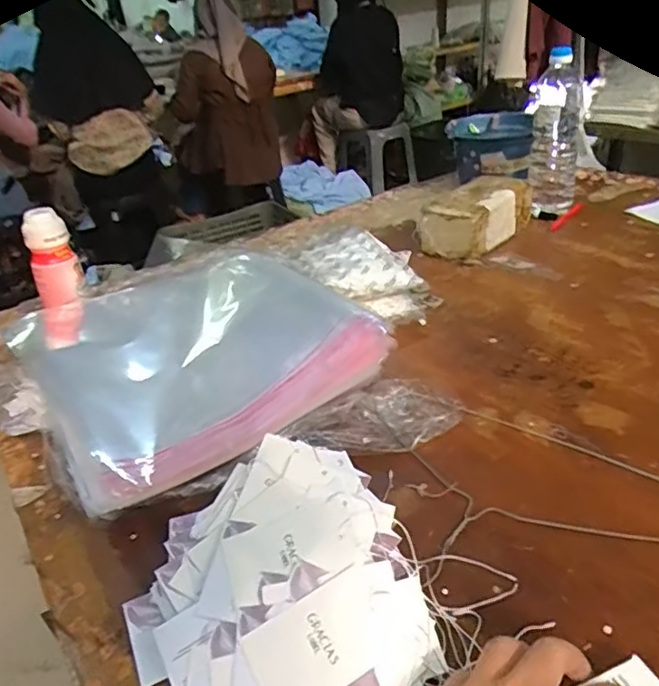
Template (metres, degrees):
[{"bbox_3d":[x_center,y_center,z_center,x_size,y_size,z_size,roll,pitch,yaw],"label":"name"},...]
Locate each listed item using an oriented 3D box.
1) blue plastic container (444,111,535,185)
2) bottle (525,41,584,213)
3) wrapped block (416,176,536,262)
[{"bbox_3d":[0.319,-0.393,1.182,0.163,0.091,0.216,3,32,16],"label":"blue plastic container"},{"bbox_3d":[0.378,-0.341,0.995,0.082,0.267,0.093,6,33,20],"label":"bottle"},{"bbox_3d":[0.243,-0.208,0.978,0.096,0.086,0.197,19,39,38],"label":"wrapped block"}]

